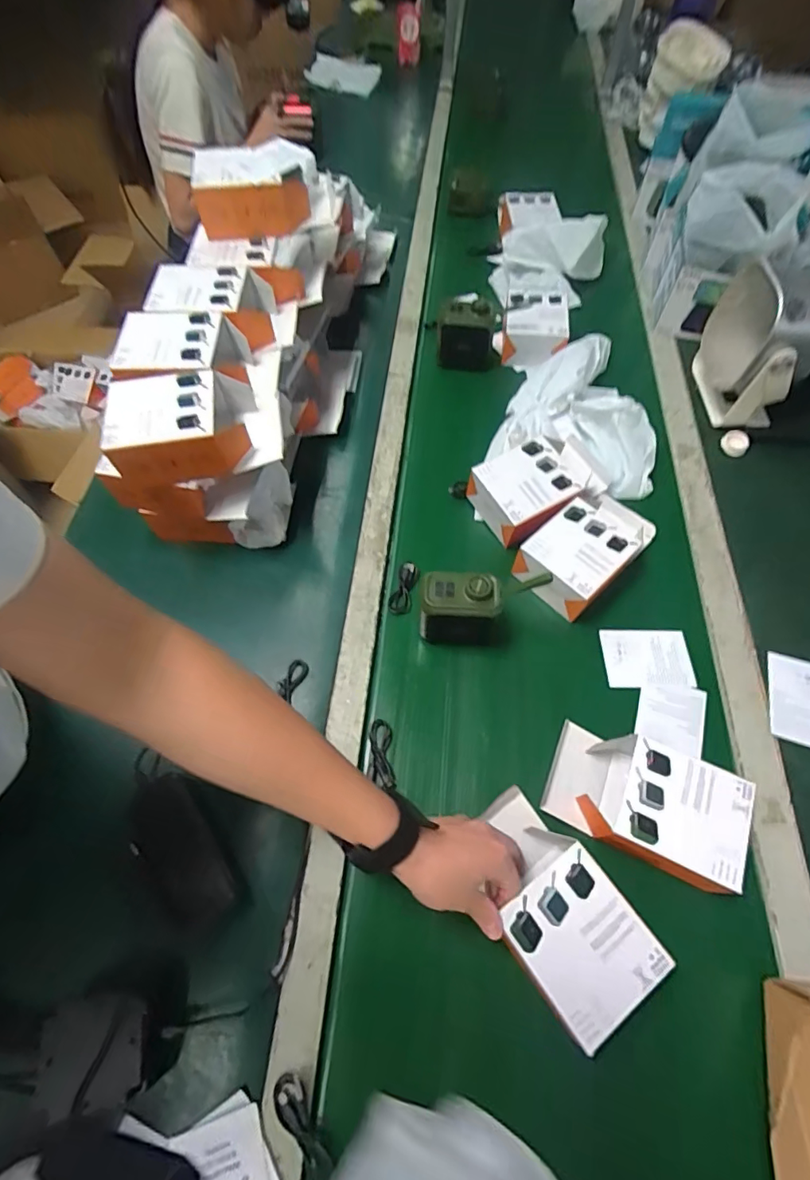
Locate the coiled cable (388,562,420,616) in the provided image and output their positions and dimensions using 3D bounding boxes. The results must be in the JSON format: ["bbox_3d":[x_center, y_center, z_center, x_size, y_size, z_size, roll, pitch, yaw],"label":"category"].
[{"bbox_3d":[0.000,-0.002,0.631,0.028,0.009,0.070,15,64,11],"label":"coiled cable"}]

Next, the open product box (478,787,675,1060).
[{"bbox_3d":[0.127,0.278,0.443,0.101,0.051,0.167,-34,65,-14],"label":"open product box"}]

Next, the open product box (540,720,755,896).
[{"bbox_3d":[0.231,0.203,0.491,0.169,0.067,0.104,26,63,14],"label":"open product box"}]

